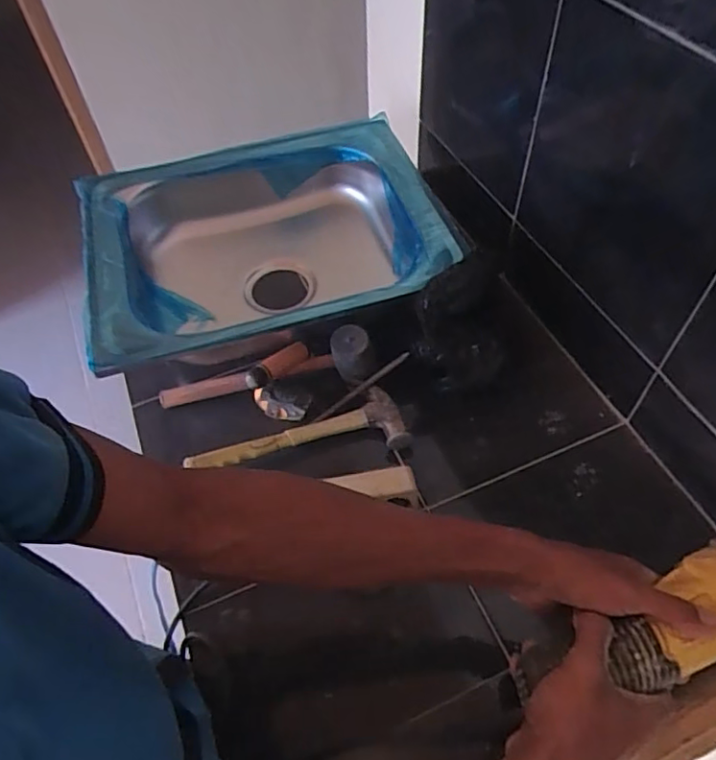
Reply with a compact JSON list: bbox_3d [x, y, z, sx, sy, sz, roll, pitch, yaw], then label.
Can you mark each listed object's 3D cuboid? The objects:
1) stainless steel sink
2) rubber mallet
[{"bbox_3d":[-0.131,-0.171,0.884,0.495,0.188,0.419,-14,54,-7],"label":"stainless steel sink"},{"bbox_3d":[-0.122,-0.001,0.765,0.294,0.073,0.055,-14,56,12],"label":"rubber mallet"}]

